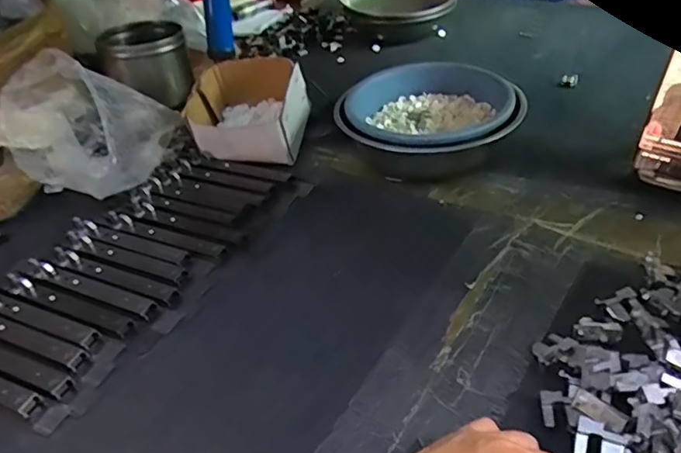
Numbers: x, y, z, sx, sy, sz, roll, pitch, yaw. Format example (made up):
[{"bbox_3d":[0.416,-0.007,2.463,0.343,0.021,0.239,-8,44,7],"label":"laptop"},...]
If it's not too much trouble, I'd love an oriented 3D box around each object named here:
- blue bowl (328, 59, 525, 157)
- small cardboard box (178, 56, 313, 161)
[{"bbox_3d":[0.107,-0.129,0.678,0.218,0.079,0.188,-2,37,6],"label":"blue bowl"},{"bbox_3d":[-0.113,-0.161,0.737,0.140,0.089,0.169,5,38,14],"label":"small cardboard box"}]

